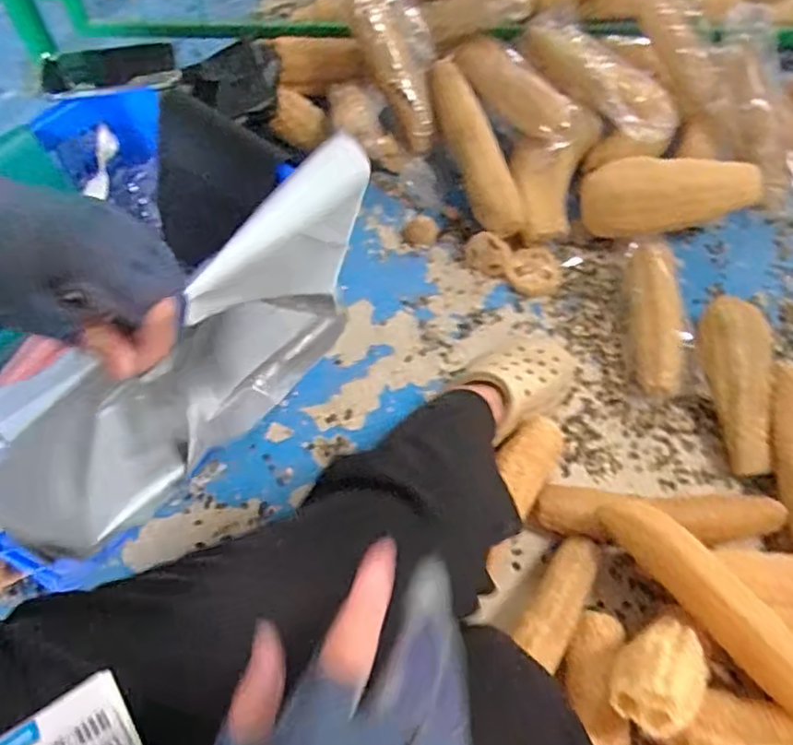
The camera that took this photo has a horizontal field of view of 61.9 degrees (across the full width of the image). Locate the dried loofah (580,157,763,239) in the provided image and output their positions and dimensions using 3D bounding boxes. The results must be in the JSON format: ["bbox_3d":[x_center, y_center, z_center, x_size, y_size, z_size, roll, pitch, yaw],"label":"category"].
[{"bbox_3d":[0.386,-0.251,0.937,0.238,0.079,0.087,-2,59,16],"label":"dried loofah"}]

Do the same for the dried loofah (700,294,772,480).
[{"bbox_3d":[0.432,0.014,0.847,0.082,0.075,0.238,6,61,2],"label":"dried loofah"}]

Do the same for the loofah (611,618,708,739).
[{"bbox_3d":[0.256,0.286,0.624,0.134,0.054,0.078,-4,50,-50],"label":"loofah"}]

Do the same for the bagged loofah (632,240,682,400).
[{"bbox_3d":[0.355,-0.075,0.904,0.070,0.072,0.238,5,61,2],"label":"bagged loofah"}]

